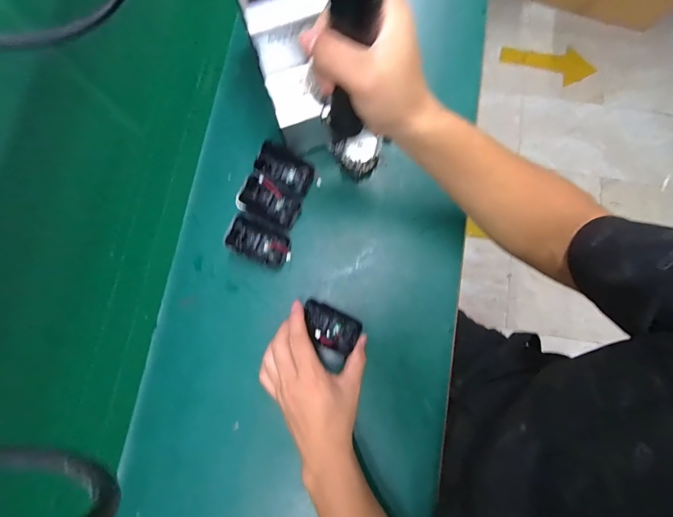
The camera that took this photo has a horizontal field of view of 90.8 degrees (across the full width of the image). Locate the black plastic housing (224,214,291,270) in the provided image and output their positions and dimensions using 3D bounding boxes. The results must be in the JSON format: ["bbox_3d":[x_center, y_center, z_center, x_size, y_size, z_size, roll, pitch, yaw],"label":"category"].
[{"bbox_3d":[-0.090,-0.019,0.389,0.071,0.022,0.043,22,81,3],"label":"black plastic housing"}]

